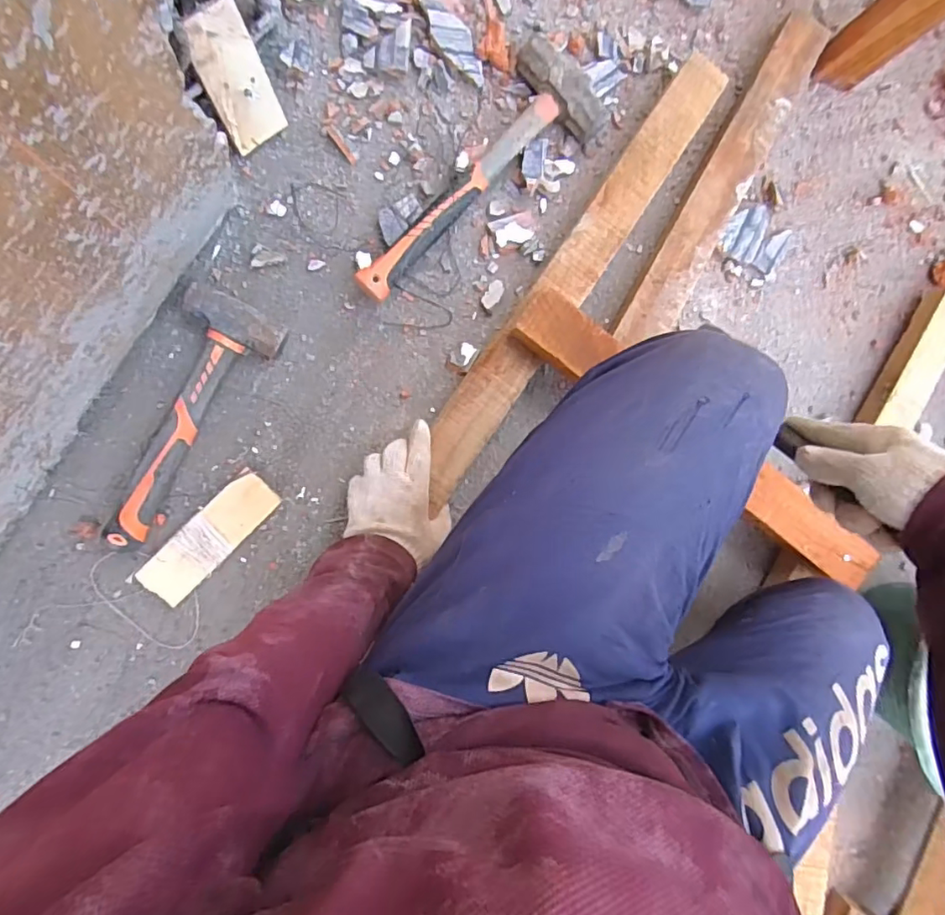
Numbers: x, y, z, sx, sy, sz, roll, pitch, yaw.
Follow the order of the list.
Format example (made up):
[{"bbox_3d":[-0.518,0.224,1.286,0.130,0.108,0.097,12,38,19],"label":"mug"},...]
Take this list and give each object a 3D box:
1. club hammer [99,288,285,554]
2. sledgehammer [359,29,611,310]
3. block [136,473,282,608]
[{"bbox_3d":[-0.309,-0.041,0.575,0.095,0.047,0.272,33,86,-8],"label":"club hammer"},{"bbox_3d":[-0.001,-0.310,0.618,0.121,0.047,0.346,45,84,-7],"label":"sledgehammer"},{"bbox_3d":[-0.283,0.087,0.600,0.053,0.018,0.156,45,84,-7],"label":"block"}]

